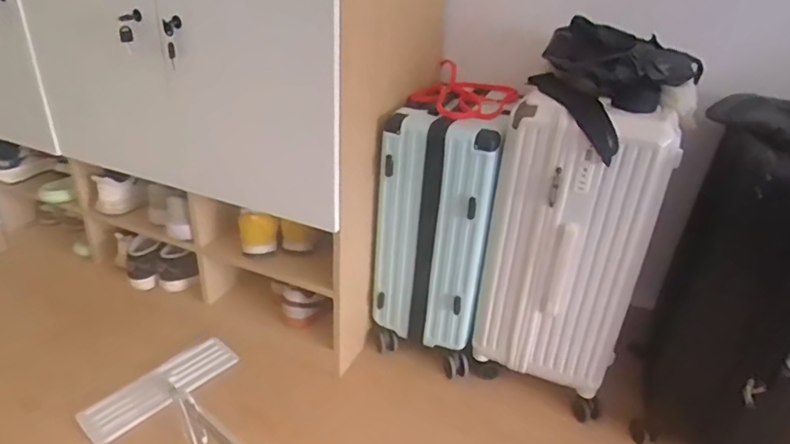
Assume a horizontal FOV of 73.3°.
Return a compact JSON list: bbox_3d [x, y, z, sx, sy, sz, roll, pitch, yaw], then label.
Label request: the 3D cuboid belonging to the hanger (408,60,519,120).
[{"bbox_3d":[0.165,-0.308,1.260,0.225,0.053,0.345,13,31,16],"label":"hanger"}]

